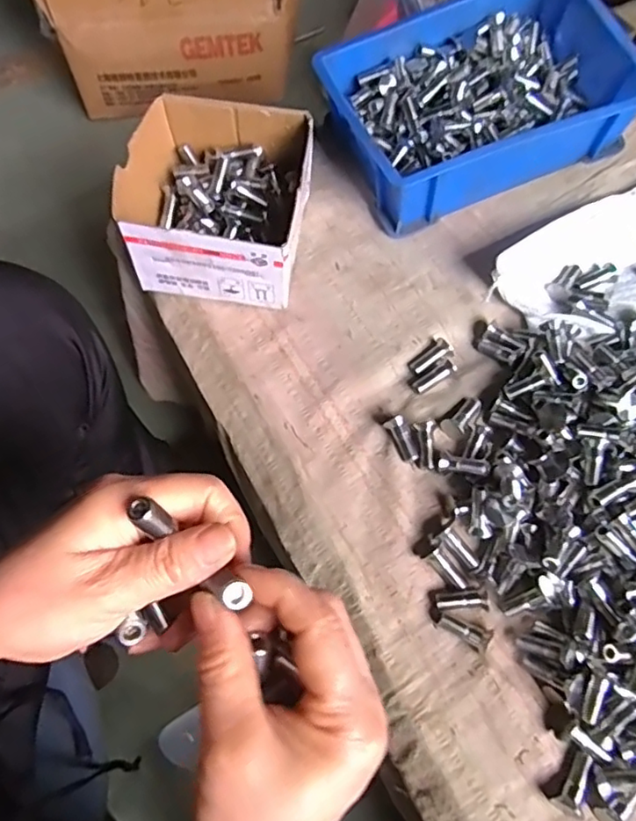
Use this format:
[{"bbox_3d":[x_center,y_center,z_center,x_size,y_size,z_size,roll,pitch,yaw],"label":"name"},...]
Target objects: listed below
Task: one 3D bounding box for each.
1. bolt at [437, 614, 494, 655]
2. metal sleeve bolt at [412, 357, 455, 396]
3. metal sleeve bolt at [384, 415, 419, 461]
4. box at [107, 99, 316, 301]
[{"bbox_3d":[0.097,0.147,0.399,0.033,0.011,0.014,27,69,12],"label":"bolt"},{"bbox_3d":[0.094,-0.028,0.484,0.040,0.009,0.013,-31,69,-12],"label":"metal sleeve bolt"},{"bbox_3d":[0.065,0.023,0.458,0.014,0.017,0.035,-24,68,-10],"label":"metal sleeve bolt"},{"bbox_3d":[-0.080,-0.173,0.512,0.137,0.086,0.147,8,66,4],"label":"box"}]

